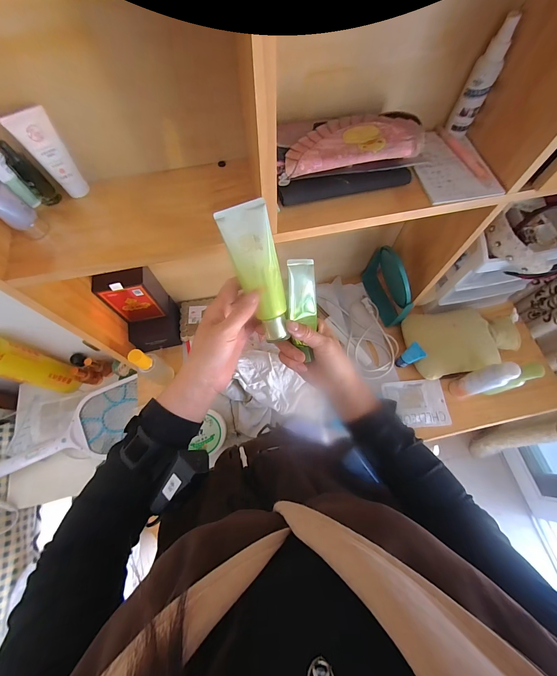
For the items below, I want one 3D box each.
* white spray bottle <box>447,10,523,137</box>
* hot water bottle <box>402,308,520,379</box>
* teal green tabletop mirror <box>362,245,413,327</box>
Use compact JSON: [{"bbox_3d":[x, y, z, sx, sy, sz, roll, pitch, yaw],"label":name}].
[{"bbox_3d":[0.268,-0.339,0.376,0.033,0.119,0.027,34,72,13],"label":"white spray bottle"},{"bbox_3d":[0.433,-0.006,0.667,0.240,0.082,0.163,-13,68,-5],"label":"hot water bottle"},{"bbox_3d":[0.267,-0.133,0.683,0.053,0.164,0.171,-13,68,-5],"label":"teal green tabletop mirror"}]

